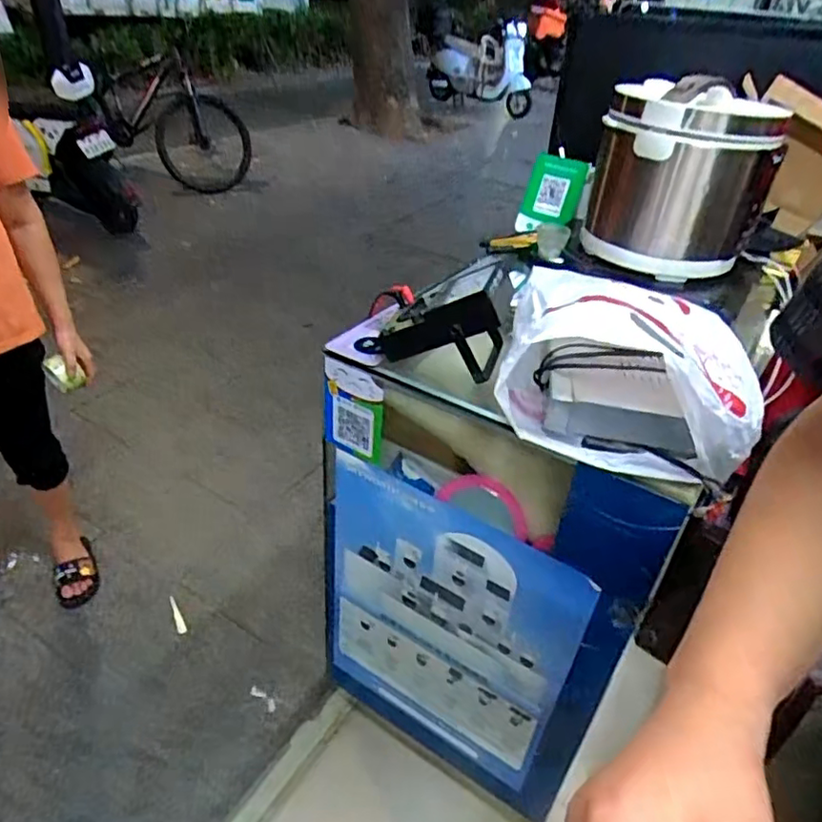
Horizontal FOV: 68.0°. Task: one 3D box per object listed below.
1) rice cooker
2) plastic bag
[{"bbox_3d":[0.442,-0.395,1.017,0.264,0.252,0.266,13,36,9],"label":"rice cooker"},{"bbox_3d":[0.259,-0.063,0.708,0.274,0.157,0.249,14,37,11],"label":"plastic bag"}]

